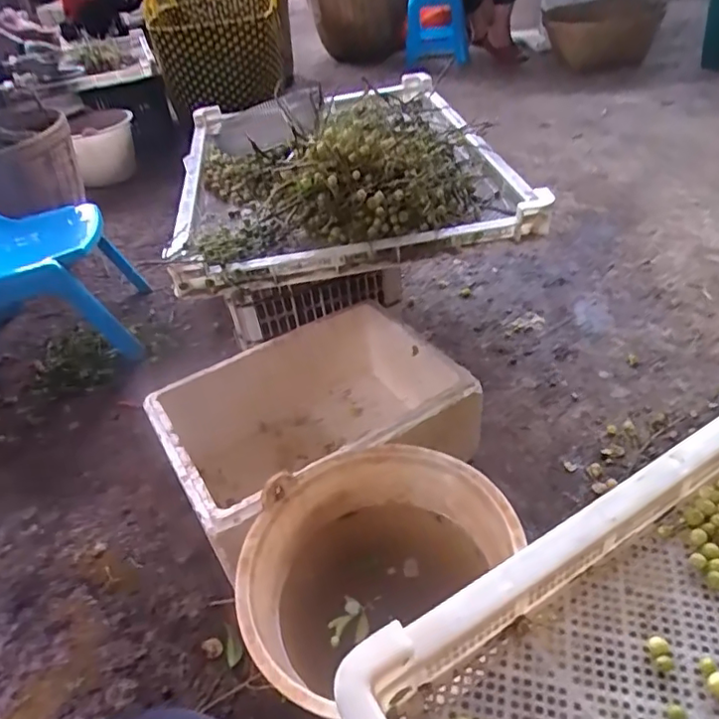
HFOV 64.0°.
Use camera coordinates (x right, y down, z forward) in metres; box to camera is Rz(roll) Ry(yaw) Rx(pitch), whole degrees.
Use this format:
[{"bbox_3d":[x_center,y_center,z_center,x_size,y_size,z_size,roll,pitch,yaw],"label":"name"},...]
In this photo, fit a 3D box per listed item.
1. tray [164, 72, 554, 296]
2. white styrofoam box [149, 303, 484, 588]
[{"bbox_3d":[-0.061,-0.419,1.116,0.588,0.167,0.784,-12,42,-6],"label":"tray"},{"bbox_3d":[-0.076,0.115,0.951,0.434,0.189,0.345,-27,45,-20],"label":"white styrofoam box"}]

